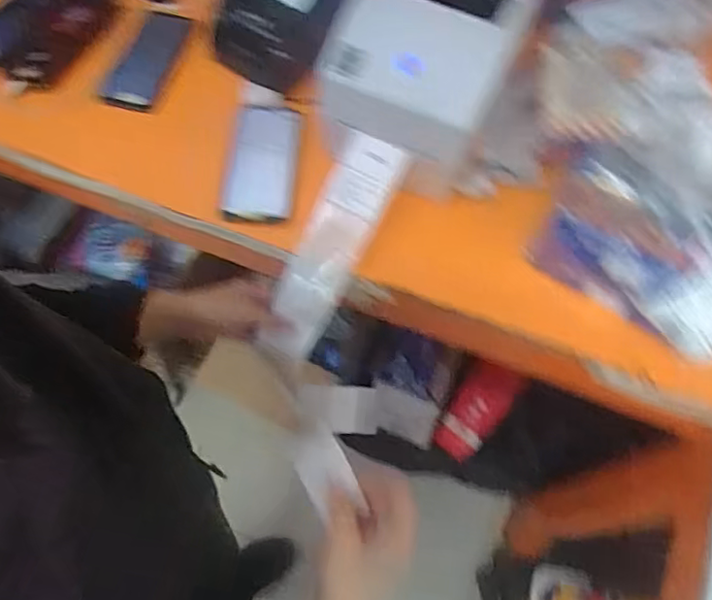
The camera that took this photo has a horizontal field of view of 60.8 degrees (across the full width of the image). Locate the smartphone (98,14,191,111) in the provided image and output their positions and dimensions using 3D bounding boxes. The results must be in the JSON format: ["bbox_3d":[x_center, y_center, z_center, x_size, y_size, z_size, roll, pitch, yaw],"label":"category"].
[{"bbox_3d":[-0.278,-0.318,0.804,0.084,0.011,0.160,12,65,5],"label":"smartphone"}]

